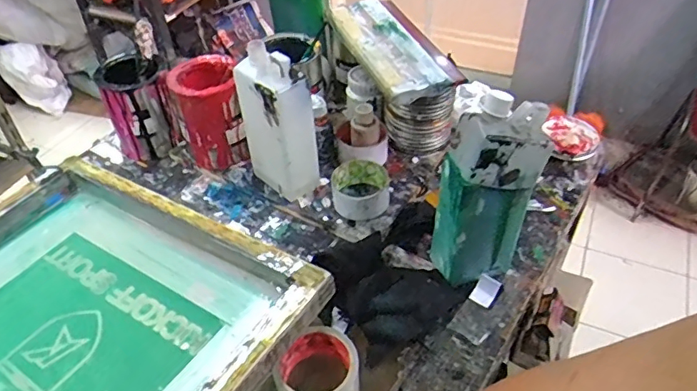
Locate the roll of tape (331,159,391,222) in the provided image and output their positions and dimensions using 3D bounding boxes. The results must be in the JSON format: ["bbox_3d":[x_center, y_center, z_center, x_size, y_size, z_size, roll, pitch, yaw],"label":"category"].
[{"bbox_3d":[0.018,-0.010,0.789,0.084,0.037,0.095,0,44,2],"label":"roll of tape"}]

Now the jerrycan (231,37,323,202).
[{"bbox_3d":[-0.101,-0.098,0.755,0.071,0.210,0.094,-35,52,-29],"label":"jerrycan"}]

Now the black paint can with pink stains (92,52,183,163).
[{"bbox_3d":[-0.343,-0.142,0.881,0.094,0.151,0.108,-18,46,-16],"label":"black paint can with pink stains"}]

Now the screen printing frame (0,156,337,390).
[{"bbox_3d":[-0.329,0.151,0.633,0.495,0.061,0.400,20,49,29],"label":"screen printing frame"}]

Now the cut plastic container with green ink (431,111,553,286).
[{"bbox_3d":[0.160,0.010,0.642,0.105,0.233,0.071,-18,46,-16],"label":"cut plastic container with green ink"}]

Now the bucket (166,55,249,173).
[{"bbox_3d":[-0.217,-0.125,0.842,0.103,0.145,0.101,-12,44,-10],"label":"bucket"}]

